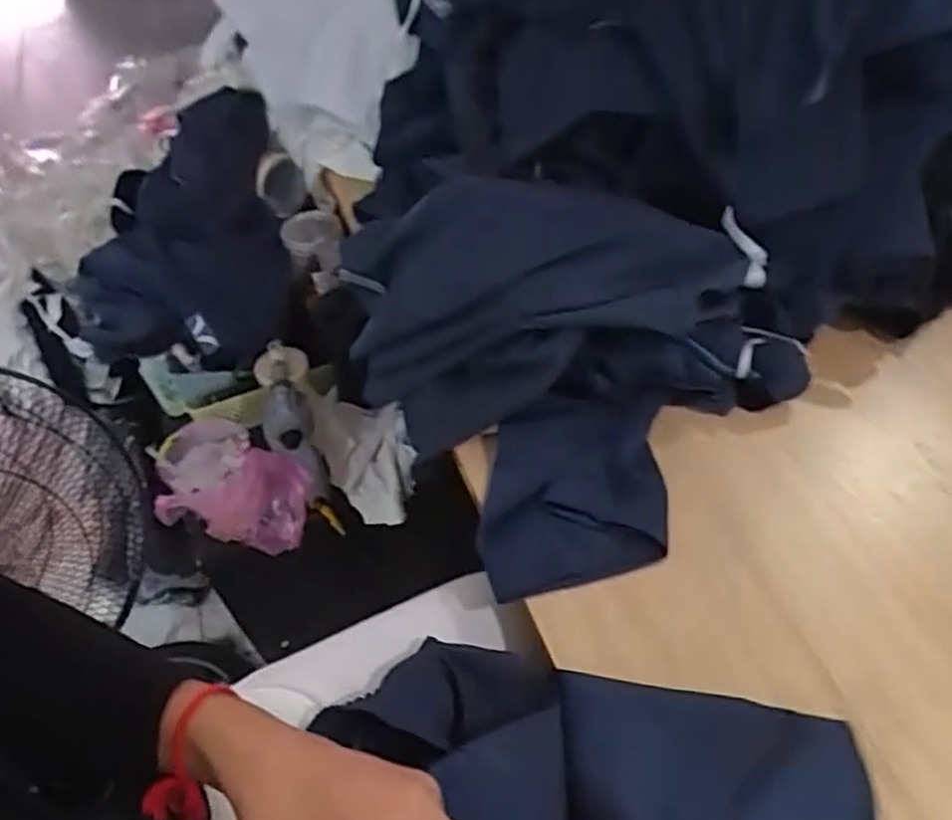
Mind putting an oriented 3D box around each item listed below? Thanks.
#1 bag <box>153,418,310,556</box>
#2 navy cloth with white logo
[{"bbox_3d":[-0.326,0.096,1.021,0.177,0.141,0.153,-3,50,4],"label":"bag"},{"bbox_3d":[-0.443,-0.256,1.127,0.327,0.240,0.325,-1,50,5],"label":"navy cloth with white logo"}]

